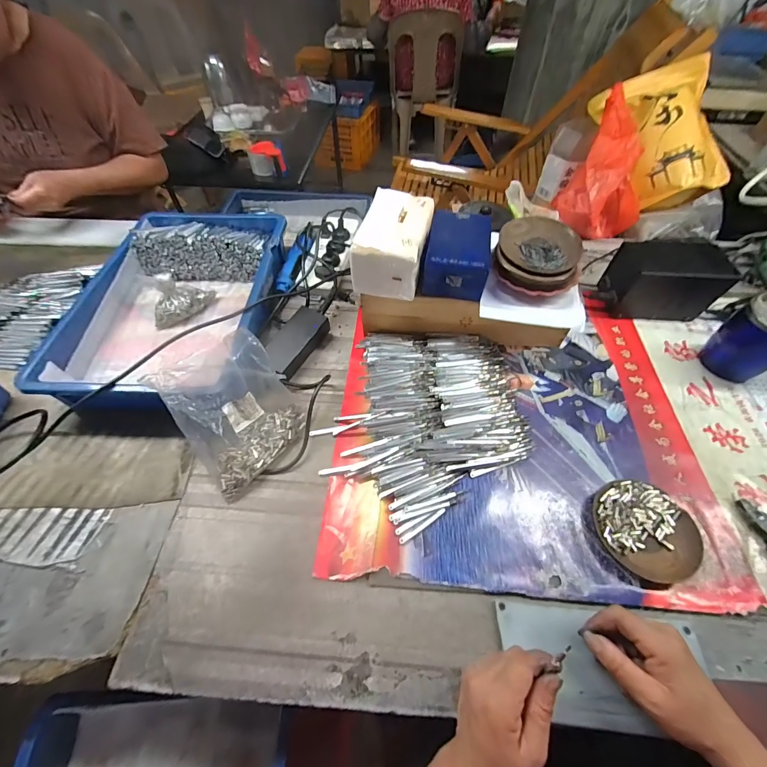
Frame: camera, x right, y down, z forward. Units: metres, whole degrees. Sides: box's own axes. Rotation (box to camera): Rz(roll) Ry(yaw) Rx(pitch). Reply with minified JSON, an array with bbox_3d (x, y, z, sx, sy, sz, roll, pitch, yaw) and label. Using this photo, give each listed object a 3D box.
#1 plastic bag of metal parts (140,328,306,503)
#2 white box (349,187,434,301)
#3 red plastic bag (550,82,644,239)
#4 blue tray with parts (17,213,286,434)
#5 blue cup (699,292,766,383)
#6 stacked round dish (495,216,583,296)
[{"bbox_3d":[-0.191,0.030,0.469,0.147,0.125,0.154,-34,63,-22],"label":"plastic bag of metal parts"},{"bbox_3d":[0.018,-0.215,0.546,0.096,0.088,0.148,12,56,9],"label":"white box"},{"bbox_3d":[0.472,-0.425,0.732,0.165,0.208,0.179,26,59,18],"label":"red plastic bag"},{"bbox_3d":[-0.345,-0.143,0.606,0.289,0.080,0.445,2,55,1],"label":"blue tray with parts"},{"bbox_3d":[0.579,-0.071,0.547,0.099,0.139,0.087,-28,59,-18],"label":"blue cup"},{"bbox_3d":[0.236,-0.194,0.536,0.128,0.046,0.132,13,56,10],"label":"stacked round dish"}]

